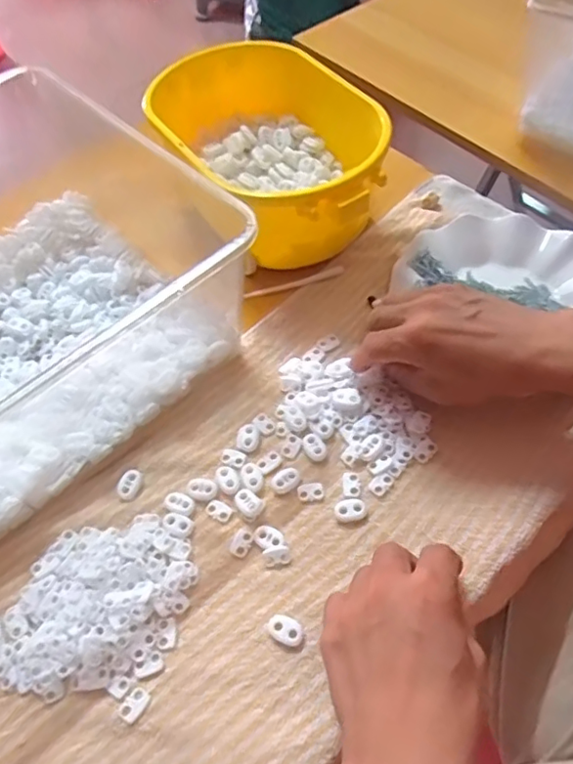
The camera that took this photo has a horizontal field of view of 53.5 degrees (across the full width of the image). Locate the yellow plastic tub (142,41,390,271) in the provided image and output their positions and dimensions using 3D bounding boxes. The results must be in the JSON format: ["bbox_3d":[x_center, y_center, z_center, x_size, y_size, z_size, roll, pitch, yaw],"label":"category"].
[{"bbox_3d":[-0.018,-0.201,0.528,0.170,0.110,0.241,-21,58,-9],"label":"yellow plastic tub"}]

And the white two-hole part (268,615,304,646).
[{"bbox_3d":[0.000,0.157,0.360,0.023,0.006,0.015,22,62,18],"label":"white two-hole part"}]

